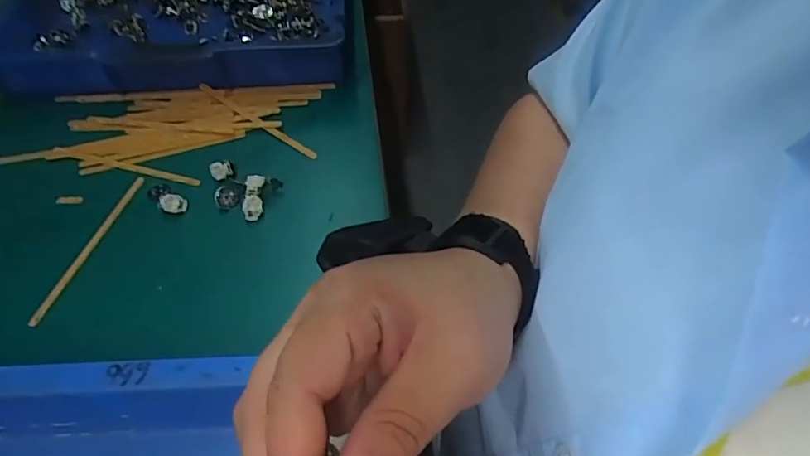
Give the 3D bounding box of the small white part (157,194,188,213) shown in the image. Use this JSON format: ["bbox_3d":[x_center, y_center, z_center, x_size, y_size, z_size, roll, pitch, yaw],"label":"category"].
[{"bbox_3d":[-0.162,-0.017,0.372,0.017,0.015,0.008,-12,55,-8],"label":"small white part"}]

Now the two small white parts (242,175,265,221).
[{"bbox_3d":[-0.106,-0.023,0.375,0.013,0.008,0.032,-2,55,-1],"label":"two small white parts"}]

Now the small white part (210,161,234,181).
[{"bbox_3d":[-0.134,-0.043,0.389,0.015,0.007,0.013,-23,58,-15],"label":"small white part"}]

